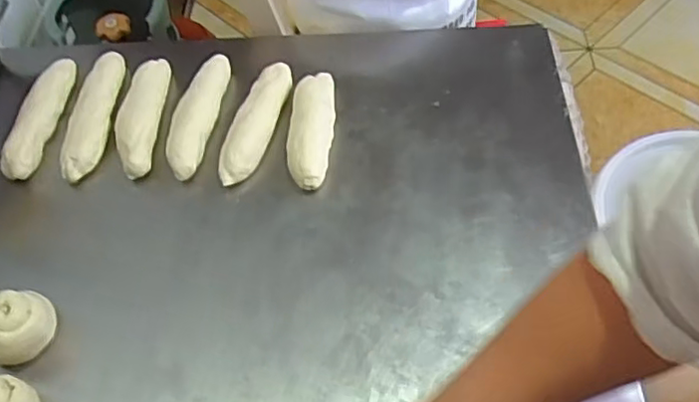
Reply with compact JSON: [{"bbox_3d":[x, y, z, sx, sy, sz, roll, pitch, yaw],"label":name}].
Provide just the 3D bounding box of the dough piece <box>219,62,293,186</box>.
[{"bbox_3d":[-0.096,-0.086,0.685,0.043,0.029,0.158,11,56,13],"label":"dough piece"}]

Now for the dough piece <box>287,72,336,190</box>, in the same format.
[{"bbox_3d":[-0.039,-0.076,0.676,0.046,0.025,0.146,-1,54,4],"label":"dough piece"}]

